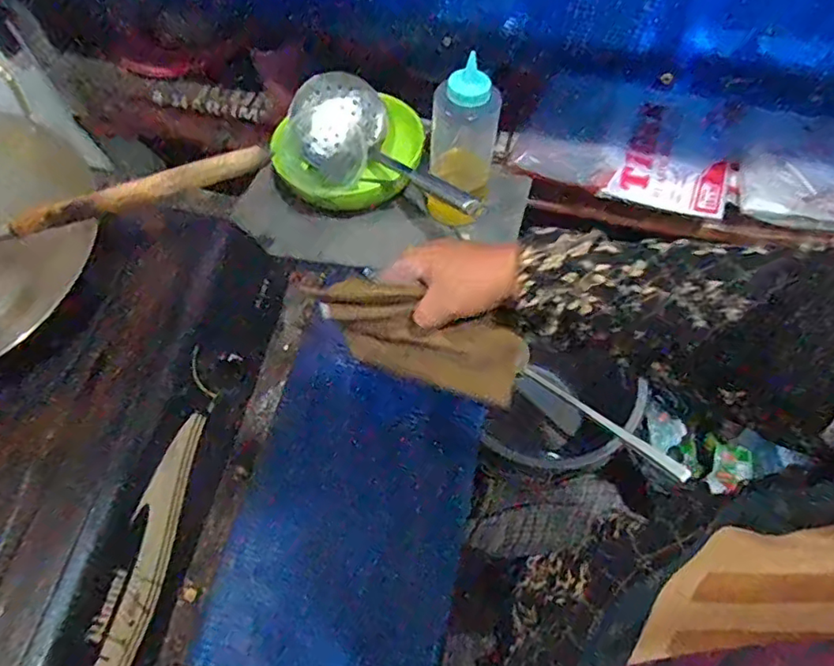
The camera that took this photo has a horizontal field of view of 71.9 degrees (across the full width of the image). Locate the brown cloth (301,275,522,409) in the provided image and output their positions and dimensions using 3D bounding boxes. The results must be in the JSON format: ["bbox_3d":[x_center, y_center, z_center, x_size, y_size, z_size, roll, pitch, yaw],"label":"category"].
[{"bbox_3d":[0.003,0.006,0.501,0.167,0.108,0.038,15,65,11],"label":"brown cloth"}]

